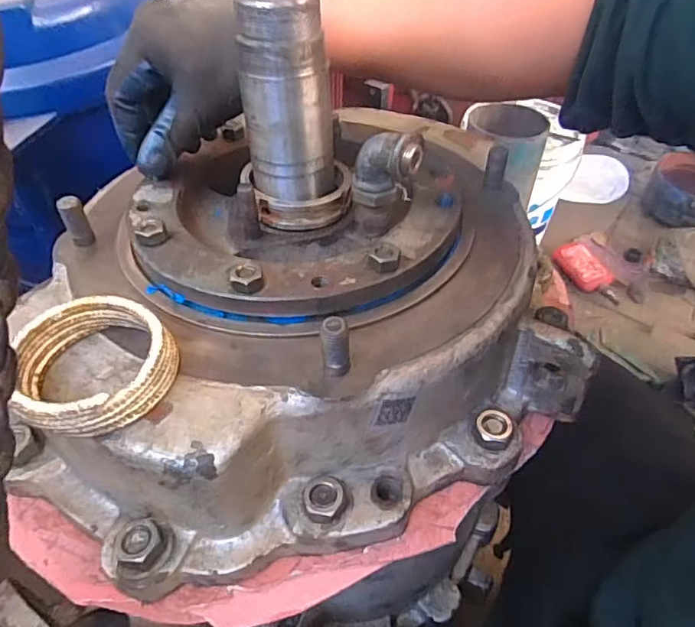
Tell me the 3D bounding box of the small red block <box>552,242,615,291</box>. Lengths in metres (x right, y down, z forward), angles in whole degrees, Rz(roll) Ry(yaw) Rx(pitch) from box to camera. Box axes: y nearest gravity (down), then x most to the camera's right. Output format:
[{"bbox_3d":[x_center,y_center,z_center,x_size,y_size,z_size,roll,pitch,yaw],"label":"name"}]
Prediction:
[{"bbox_3d":[0.598,-0.120,1.338,0.093,0.033,0.146,-13,48,-12],"label":"small red block"}]

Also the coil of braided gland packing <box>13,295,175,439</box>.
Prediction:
[{"bbox_3d":[-0.140,0.025,0.291,0.081,0.023,0.085,0,47,-1],"label":"coil of braided gland packing"}]

